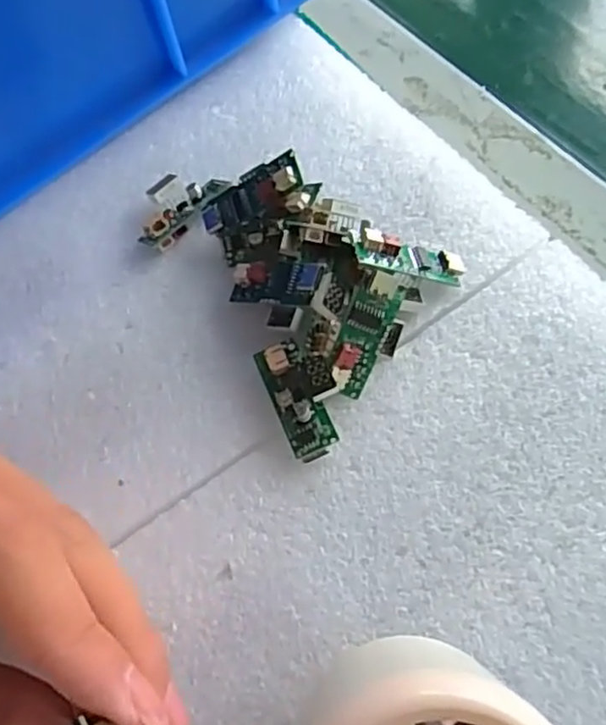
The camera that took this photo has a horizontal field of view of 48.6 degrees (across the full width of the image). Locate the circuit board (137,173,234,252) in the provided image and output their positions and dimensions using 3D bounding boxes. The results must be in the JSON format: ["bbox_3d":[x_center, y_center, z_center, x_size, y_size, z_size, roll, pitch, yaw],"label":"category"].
[{"bbox_3d":[-0.047,-0.059,0.247,0.020,0.009,0.038,30,69,17],"label":"circuit board"}]

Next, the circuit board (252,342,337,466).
[{"bbox_3d":[-0.003,0.010,0.204,0.013,0.015,0.038,-23,65,-8],"label":"circuit board"}]

